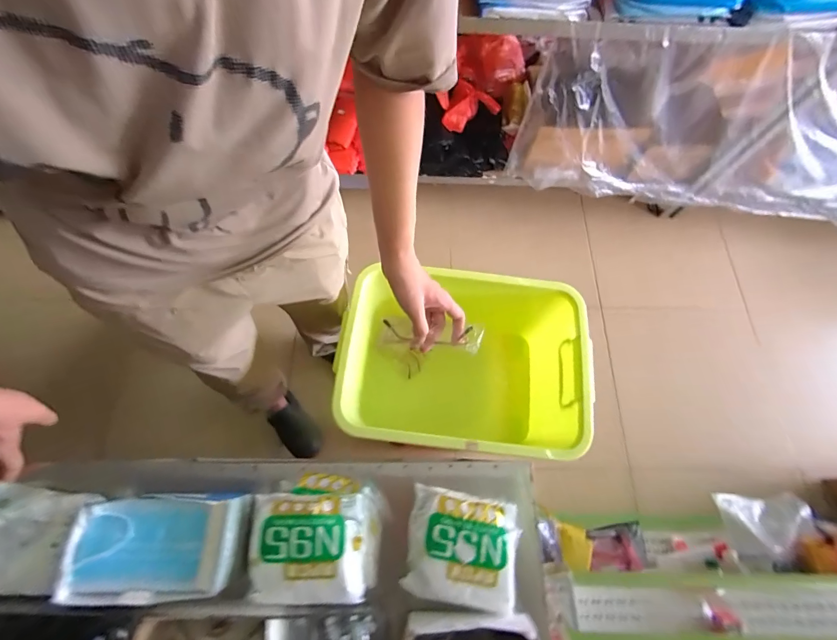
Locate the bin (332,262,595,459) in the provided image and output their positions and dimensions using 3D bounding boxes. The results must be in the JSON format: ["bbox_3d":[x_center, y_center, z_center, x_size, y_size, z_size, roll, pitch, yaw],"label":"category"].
[{"bbox_3d":[0.117,0.110,0.879,0.563,0.338,0.389,5,70,0],"label":"bin"}]

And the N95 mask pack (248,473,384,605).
[{"bbox_3d":[-0.133,0.278,0.464,0.162,0.066,0.134,5,70,0],"label":"N95 mask pack"}]

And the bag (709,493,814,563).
[{"bbox_3d":[1.046,0.615,1.077,0.297,0.104,0.164,3,70,-1],"label":"bag"}]

